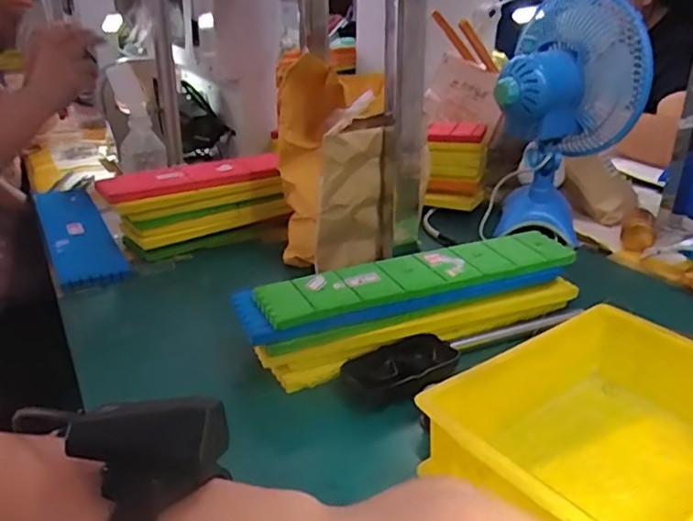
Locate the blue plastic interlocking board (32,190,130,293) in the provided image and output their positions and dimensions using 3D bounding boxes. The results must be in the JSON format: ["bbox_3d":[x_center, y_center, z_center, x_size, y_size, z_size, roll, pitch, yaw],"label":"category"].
[{"bbox_3d":[-0.389,-0.041,0.860,0.082,0.033,0.339,-13,29,-27],"label":"blue plastic interlocking board"}]

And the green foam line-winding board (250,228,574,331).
[{"bbox_3d":[0.087,0.009,0.616,0.359,0.020,0.072,-11,27,-23],"label":"green foam line-winding board"}]

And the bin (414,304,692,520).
[{"bbox_3d":[0.195,0.131,0.438,0.249,0.074,0.174,-17,30,-33],"label":"bin"}]

